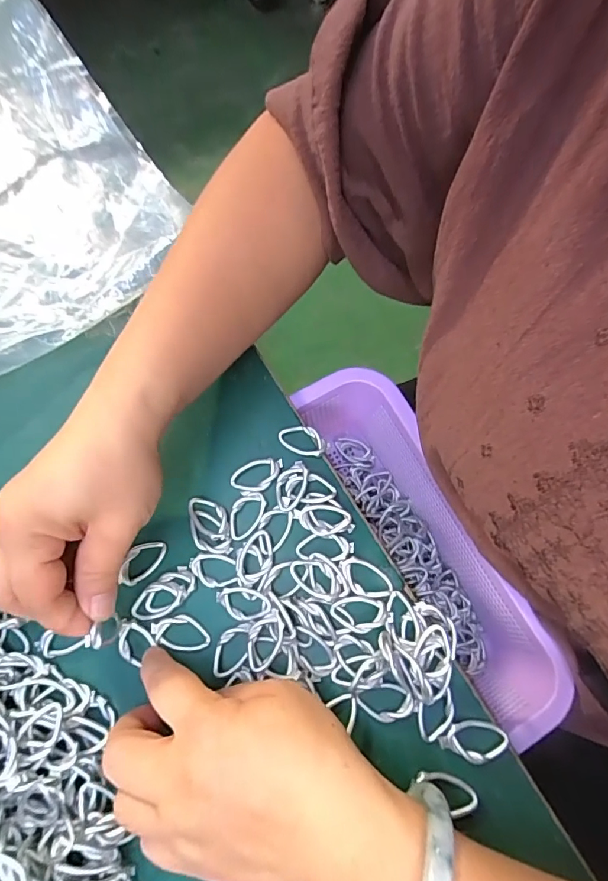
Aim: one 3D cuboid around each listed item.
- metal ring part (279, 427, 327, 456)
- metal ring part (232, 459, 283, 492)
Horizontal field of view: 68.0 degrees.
[{"bbox_3d":[-0.001,-0.001,0.293,0.031,0.004,0.018,15,73,5],"label":"metal ring part"},{"bbox_3d":[-0.030,0.022,0.287,0.034,0.004,0.020,-7,72,-2],"label":"metal ring part"}]

